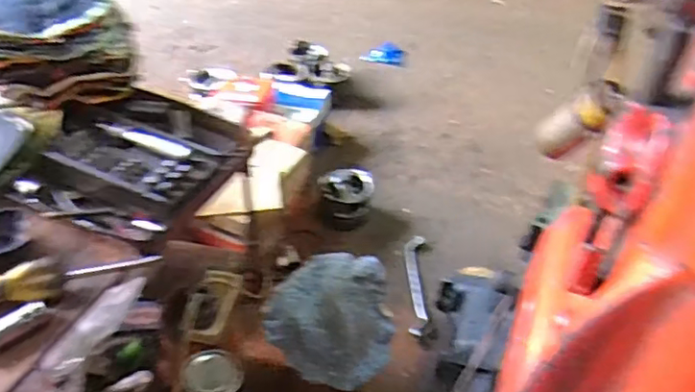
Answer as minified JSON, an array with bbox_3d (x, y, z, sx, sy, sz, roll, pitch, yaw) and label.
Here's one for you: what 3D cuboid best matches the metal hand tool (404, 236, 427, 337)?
[{"bbox_3d":[0.117,0.150,1.025,0.033,0.021,0.210,4,42,0],"label":"metal hand tool"}]

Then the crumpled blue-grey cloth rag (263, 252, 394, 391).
[{"bbox_3d":[-0.017,0.143,0.738,0.159,0.079,0.136,33,49,28],"label":"crumpled blue-grey cloth rag"}]

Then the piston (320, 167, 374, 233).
[{"bbox_3d":[0.000,0.008,1.132,0.097,0.071,0.101,2,42,-2],"label":"piston"}]

